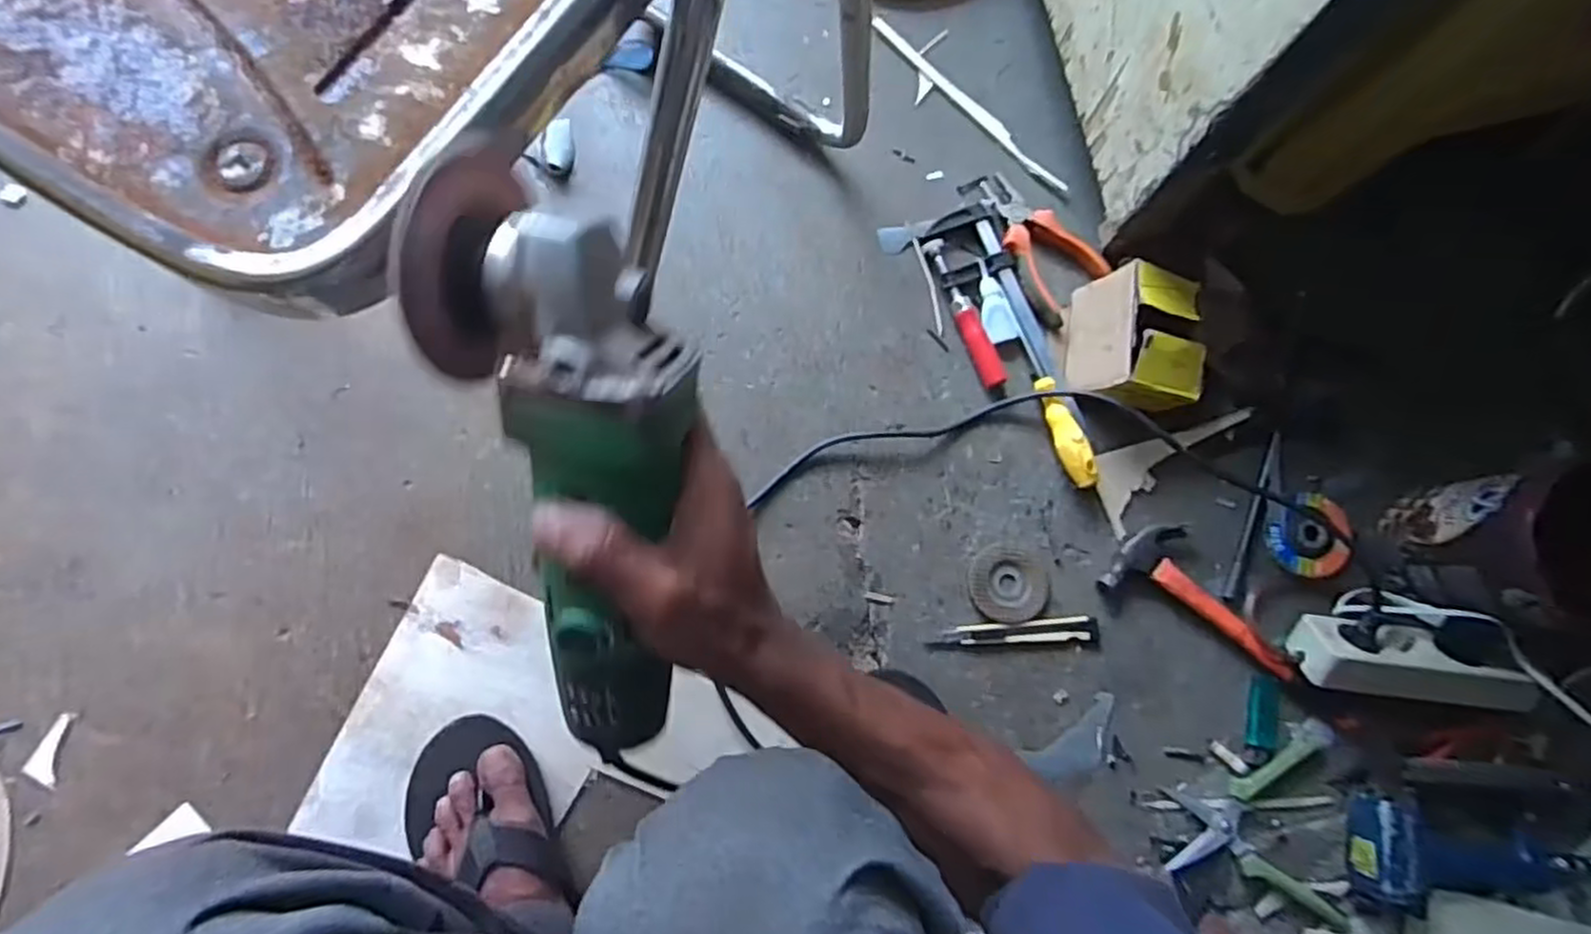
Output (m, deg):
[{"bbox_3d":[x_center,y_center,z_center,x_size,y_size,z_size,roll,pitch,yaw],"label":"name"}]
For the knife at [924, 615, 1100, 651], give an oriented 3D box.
[{"bbox_3d":[0.202,0.150,0.679,0.157,0.018,0.030,1,83,-5],"label":"knife"}]

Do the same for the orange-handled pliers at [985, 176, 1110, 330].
[{"bbox_3d":[0.231,-0.217,0.727,0.079,0.022,0.149,-40,88,-8],"label":"orange-handled pliers"}]

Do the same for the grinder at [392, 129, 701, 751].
[{"bbox_3d":[-0.083,0.015,0.324,0.089,0.077,0.283,-8,114,-6],"label":"grinder"}]

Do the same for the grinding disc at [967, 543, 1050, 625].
[{"bbox_3d":[0.197,0.107,0.692,0.076,0.005,0.069,8,82,-4],"label":"grinding disc"}]

